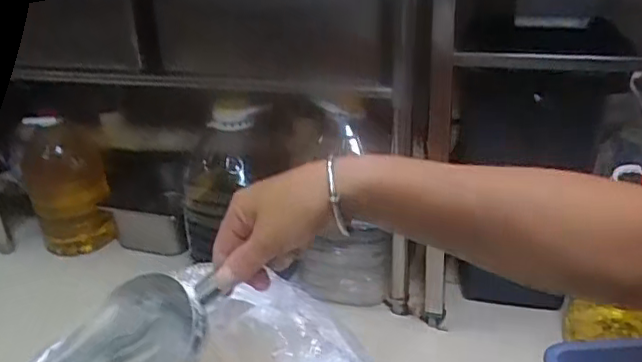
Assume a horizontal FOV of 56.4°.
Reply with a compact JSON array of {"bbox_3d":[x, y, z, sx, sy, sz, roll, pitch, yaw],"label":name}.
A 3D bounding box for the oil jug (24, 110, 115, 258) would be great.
[{"bbox_3d":[-0.698,0.005,1.649,0.204,0.381,0.160,-13,28,-20],"label":"oil jug"}]

